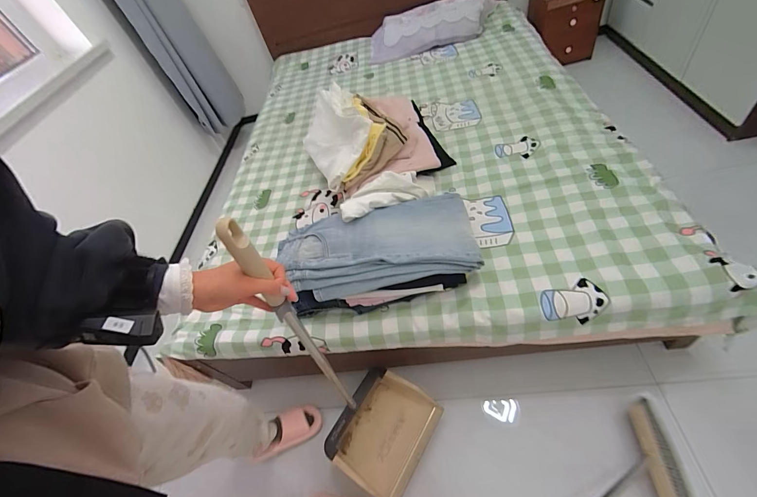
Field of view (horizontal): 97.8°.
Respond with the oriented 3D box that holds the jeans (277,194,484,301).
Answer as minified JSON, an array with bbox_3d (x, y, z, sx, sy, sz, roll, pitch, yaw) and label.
[{"bbox_3d":[-0.003,-0.012,0.883,0.485,0.090,0.261,-7,37,-1],"label":"jeans"}]

